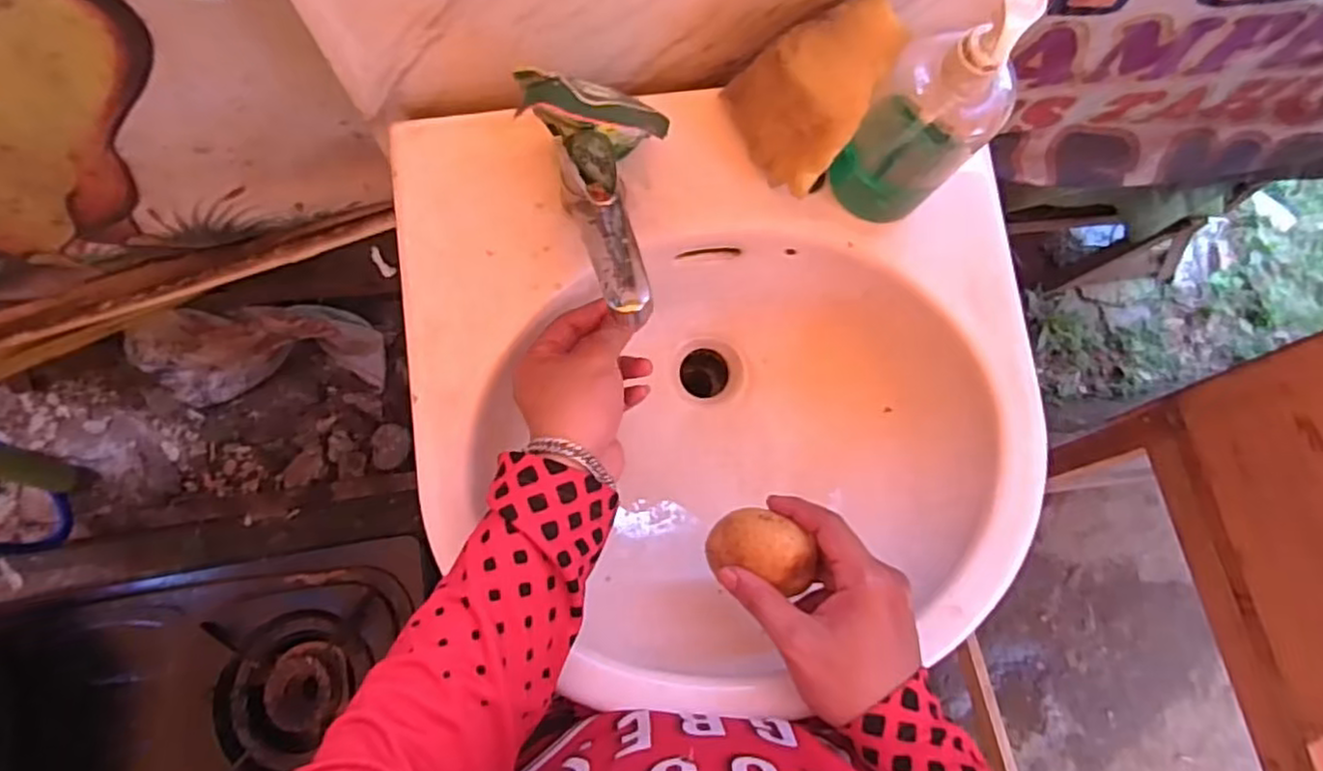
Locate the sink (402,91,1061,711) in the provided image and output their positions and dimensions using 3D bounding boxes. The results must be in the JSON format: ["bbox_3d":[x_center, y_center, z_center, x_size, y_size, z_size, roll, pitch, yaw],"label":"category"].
[{"bbox_3d":[0.044,0.014,0.532,0.419,0.172,0.395,-7,74,-3],"label":"sink"}]

